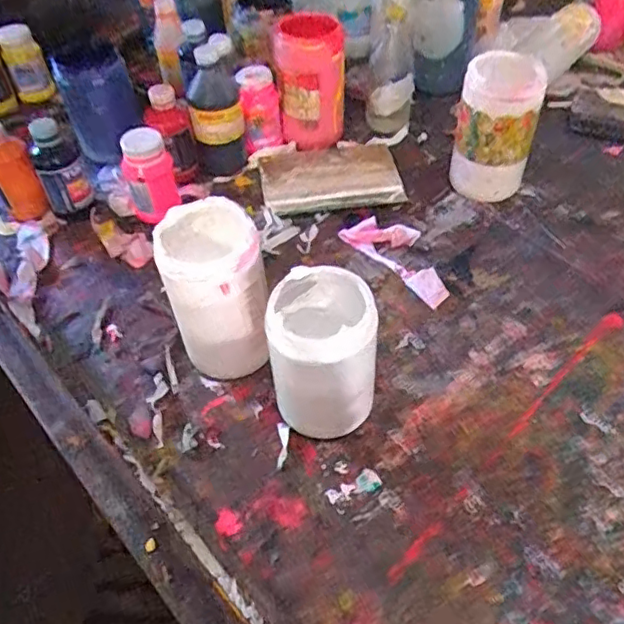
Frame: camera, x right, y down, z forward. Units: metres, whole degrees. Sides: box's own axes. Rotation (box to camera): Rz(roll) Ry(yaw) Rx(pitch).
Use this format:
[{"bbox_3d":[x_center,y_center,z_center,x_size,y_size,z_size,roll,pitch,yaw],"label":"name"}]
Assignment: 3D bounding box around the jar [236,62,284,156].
[{"bbox_3d":[-0.073,-0.286,0.850,0.055,0.115,0.055,-2,49,2],"label":"jar"}]

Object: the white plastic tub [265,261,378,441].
[{"bbox_3d":[0.010,0.044,0.546,0.085,0.152,0.092,-2,49,2],"label":"white plastic tub"}]

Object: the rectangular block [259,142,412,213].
[{"bbox_3d":[0.025,-0.186,0.838,0.191,0.027,0.126,-9,49,-4],"label":"rectangular block"}]

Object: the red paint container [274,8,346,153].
[{"bbox_3d":[-0.002,-0.323,0.827,0.096,0.152,0.082,1,49,5],"label":"red paint container"}]

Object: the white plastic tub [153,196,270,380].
[{"bbox_3d":[-0.088,-0.017,0.589,0.087,0.178,0.091,-8,49,-2],"label":"white plastic tub"}]

